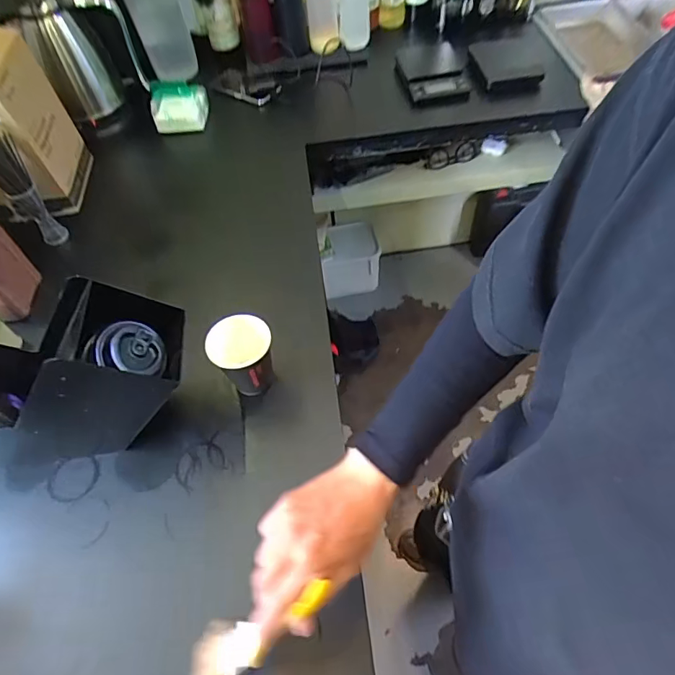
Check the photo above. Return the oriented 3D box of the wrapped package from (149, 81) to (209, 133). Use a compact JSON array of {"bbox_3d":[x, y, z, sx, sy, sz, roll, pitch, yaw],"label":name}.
[{"bbox_3d":[-0.315,-0.458,0.940,0.109,0.084,0.043,-6,55,1],"label":"wrapped package"}]

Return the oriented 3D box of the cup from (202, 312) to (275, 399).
[{"bbox_3d":[-0.118,0.030,0.616,0.074,0.117,0.070,-2,55,3],"label":"cup"}]

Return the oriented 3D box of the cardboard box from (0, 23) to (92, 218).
[{"bbox_3d":[-0.556,-0.351,0.780,0.168,0.240,0.177,-6,55,1],"label":"cardboard box"}]

